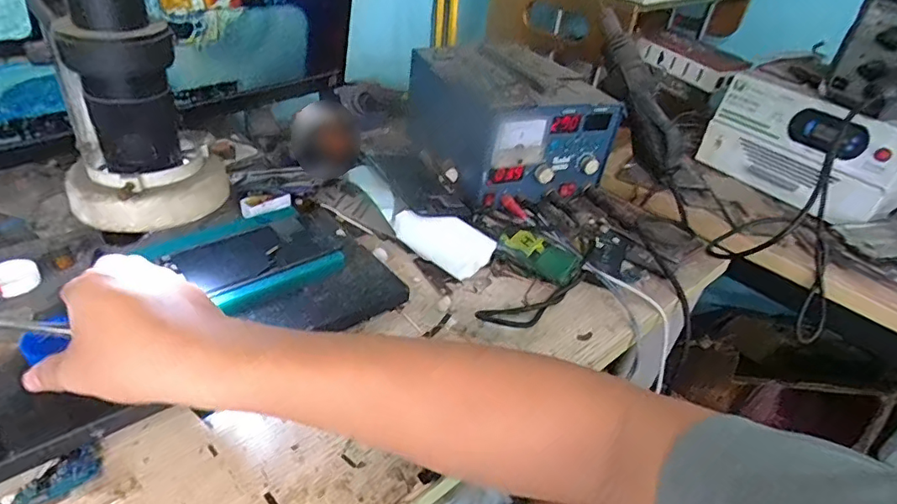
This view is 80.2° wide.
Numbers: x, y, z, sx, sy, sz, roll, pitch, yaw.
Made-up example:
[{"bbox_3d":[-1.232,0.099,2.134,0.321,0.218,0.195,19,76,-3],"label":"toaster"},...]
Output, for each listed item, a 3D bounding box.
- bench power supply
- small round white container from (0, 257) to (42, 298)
[{"bbox_3d":[0.072,-0.175,0.694,0.199,0.139,0.231,-12,40,-24],"label":"bench power supply"},{"bbox_3d":[-0.362,0.020,0.443,0.039,0.013,0.035,33,43,31],"label":"small round white container"}]

